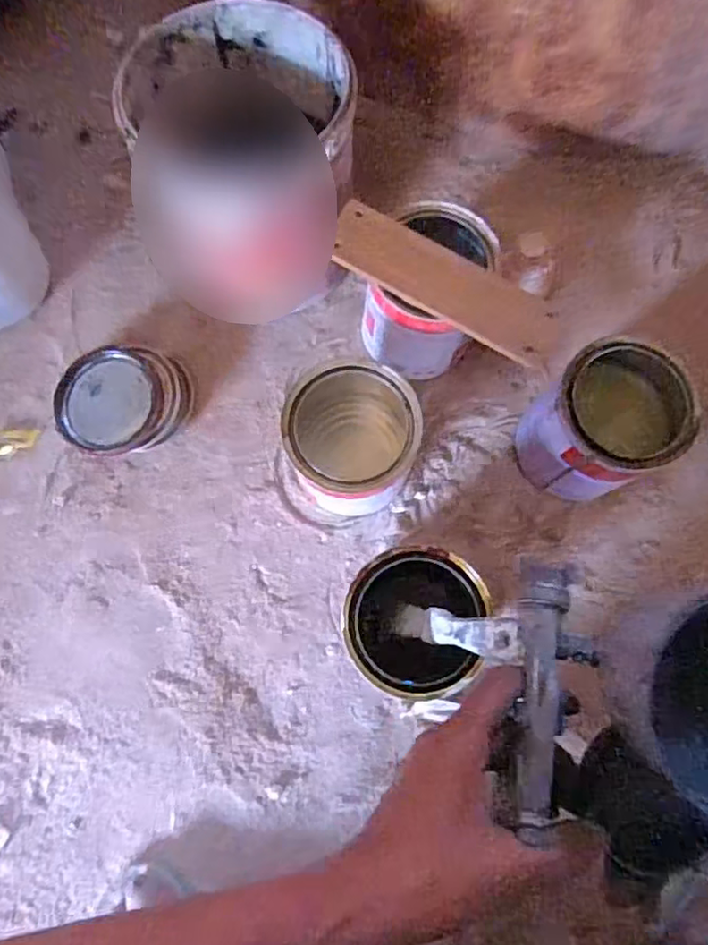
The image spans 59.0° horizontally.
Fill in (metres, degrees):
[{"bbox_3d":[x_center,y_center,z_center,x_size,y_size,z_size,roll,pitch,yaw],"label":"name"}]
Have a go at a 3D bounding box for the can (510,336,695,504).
[{"bbox_3d":[0.214,-0.039,0.554,0.104,0.142,0.105,0,76,1],"label":"can"}]

